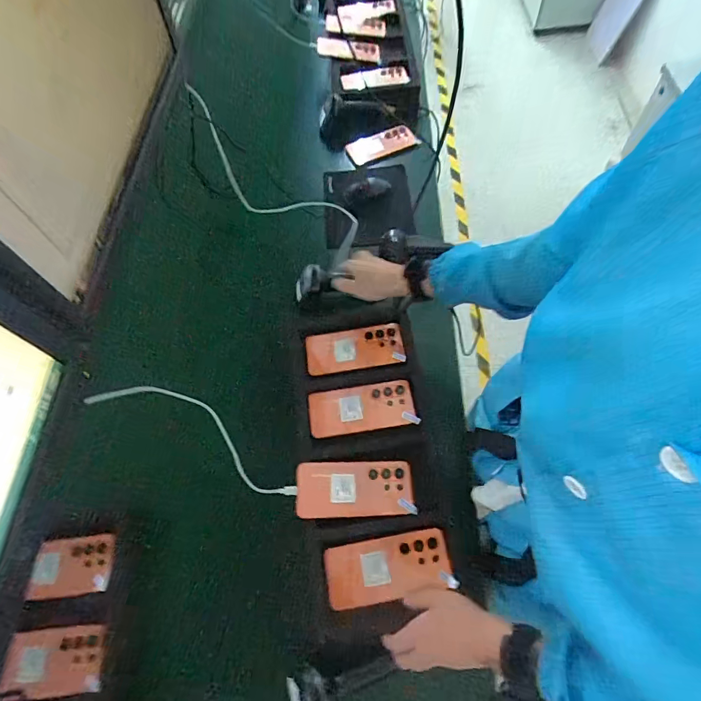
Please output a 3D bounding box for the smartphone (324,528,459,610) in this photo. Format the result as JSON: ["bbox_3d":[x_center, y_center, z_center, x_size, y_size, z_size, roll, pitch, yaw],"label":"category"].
[{"bbox_3d":[0.053,0.302,0.571,0.172,0.005,0.077,-12,63,0],"label":"smartphone"}]

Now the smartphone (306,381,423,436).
[{"bbox_3d":[0.019,0.095,0.683,0.175,0.014,0.078,-9,63,2],"label":"smartphone"}]

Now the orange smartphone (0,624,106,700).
[{"bbox_3d":[-0.406,0.423,0.558,0.136,0.012,0.076,-4,62,-2],"label":"orange smartphone"}]

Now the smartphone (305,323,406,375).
[{"bbox_3d":[0.006,-0.004,0.732,0.172,0.007,0.079,-8,68,2],"label":"smartphone"}]

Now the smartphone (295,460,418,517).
[{"bbox_3d":[0.007,0.206,0.616,0.173,0.015,0.079,-4,63,4],"label":"smartphone"}]

